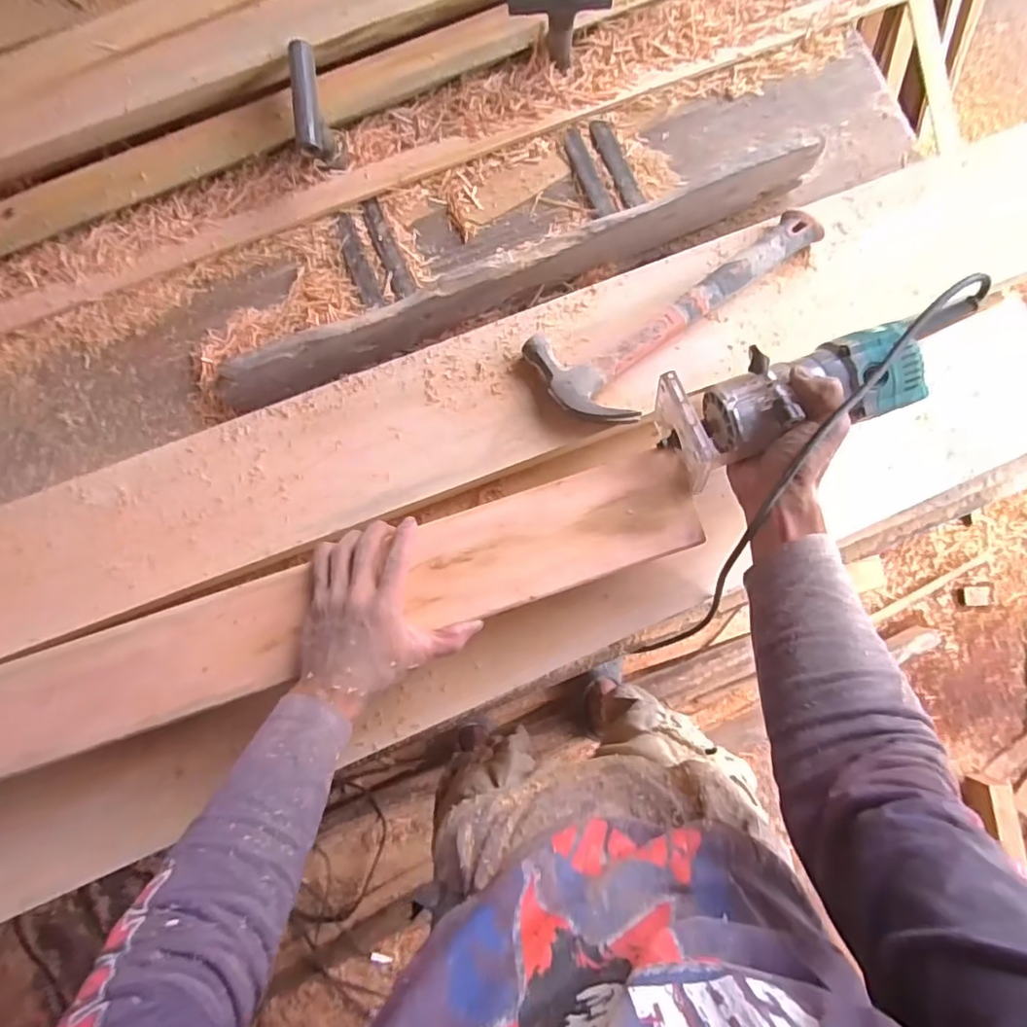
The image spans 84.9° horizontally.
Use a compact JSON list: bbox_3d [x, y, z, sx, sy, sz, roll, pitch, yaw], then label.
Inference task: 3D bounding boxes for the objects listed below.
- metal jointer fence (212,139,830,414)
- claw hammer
[{"bbox_3d":[0.004,-0.250,0.602,0.654,0.101,0.017,-22,83,-3],"label":"metal jointer fence"},{"bbox_3d":[0.180,-0.192,0.574,0.325,0.033,0.121,-26,83,-3],"label":"claw hammer"}]

